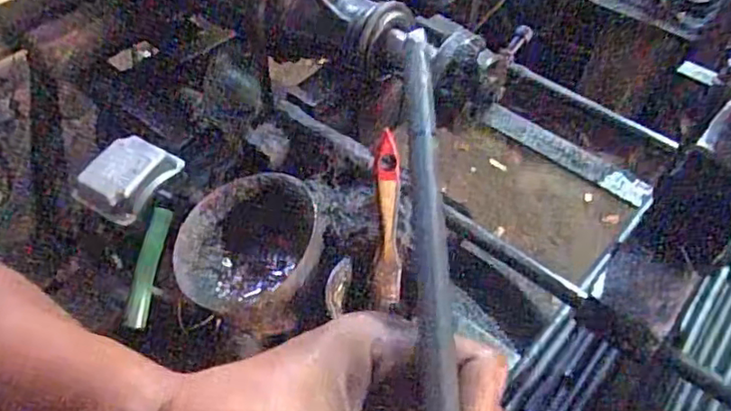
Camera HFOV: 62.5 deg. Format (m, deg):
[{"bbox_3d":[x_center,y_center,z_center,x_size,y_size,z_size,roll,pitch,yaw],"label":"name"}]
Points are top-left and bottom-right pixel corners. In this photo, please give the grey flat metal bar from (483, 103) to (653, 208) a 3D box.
[{"bbox_3d":[0.225,-0.058,0.681,0.197,0.033,0.010,33,43,16],"label":"grey flat metal bar"}]

